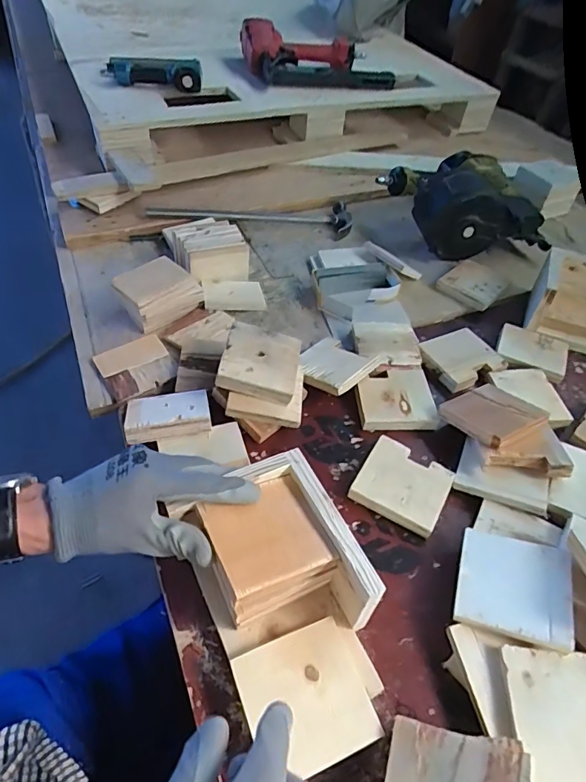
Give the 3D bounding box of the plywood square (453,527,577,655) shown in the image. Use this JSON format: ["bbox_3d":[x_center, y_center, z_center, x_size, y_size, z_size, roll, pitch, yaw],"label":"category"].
[{"bbox_3d":[0.195,0.170,0.419,0.091,0.007,0.091,5,46,23],"label":"plywood square"}]

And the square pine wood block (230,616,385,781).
[{"bbox_3d":[0.009,0.233,0.361,0.089,0.008,0.089,-16,52,-16],"label":"square pine wood block"}]

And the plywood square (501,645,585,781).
[{"bbox_3d":[0.212,0.245,0.354,0.089,0.011,0.090,8,48,0],"label":"plywood square"}]

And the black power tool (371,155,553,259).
[{"bbox_3d":[0.306,-0.341,0.842,0.228,0.106,0.236,-17,52,-20],"label":"black power tool"}]

